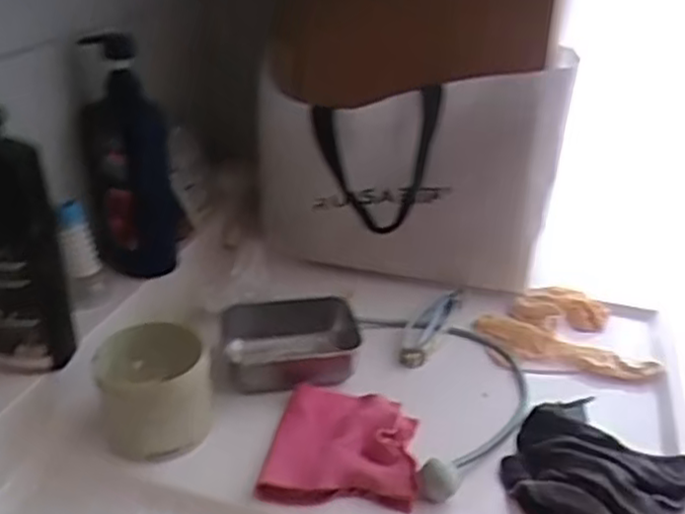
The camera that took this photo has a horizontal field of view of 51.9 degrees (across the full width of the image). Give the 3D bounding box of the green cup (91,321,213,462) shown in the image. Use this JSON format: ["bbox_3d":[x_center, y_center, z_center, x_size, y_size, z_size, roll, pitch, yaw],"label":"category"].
[{"bbox_3d":[-0.162,0.115,0.613,0.096,0.072,0.095,-3,29,-10],"label":"green cup"}]

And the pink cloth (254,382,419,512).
[{"bbox_3d":[-0.001,0.158,0.601,0.123,0.033,0.120,3,29,2],"label":"pink cloth"}]

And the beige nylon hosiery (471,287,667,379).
[{"bbox_3d":[0.228,0.074,0.759,0.156,0.023,0.155,2,29,-1],"label":"beige nylon hosiery"}]

